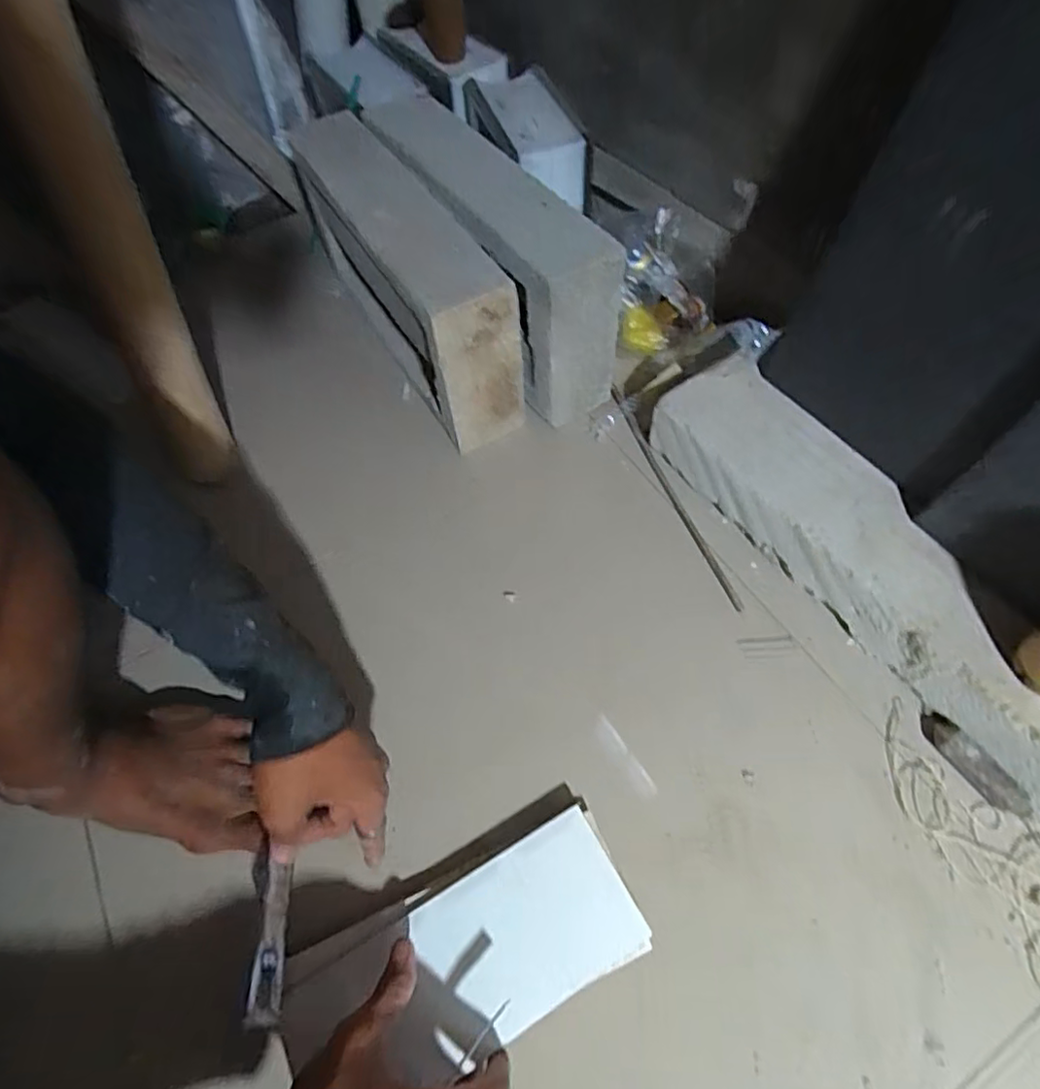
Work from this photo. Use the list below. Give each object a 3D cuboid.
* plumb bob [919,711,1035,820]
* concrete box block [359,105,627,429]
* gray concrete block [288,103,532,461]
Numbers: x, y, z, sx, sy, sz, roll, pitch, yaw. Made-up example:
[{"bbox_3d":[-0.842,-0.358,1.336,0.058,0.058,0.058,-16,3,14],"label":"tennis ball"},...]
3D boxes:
[{"bbox_3d":[0.364,0.175,0.471,0.025,0.027,0.090,-27,62,-11],"label":"plumb bob"},{"bbox_3d":[-0.039,-0.321,0.674,0.091,0.191,0.366,-32,63,-14],"label":"concrete box block"},{"bbox_3d":[-0.125,-0.298,0.672,0.092,0.189,0.358,-30,63,-13],"label":"gray concrete block"}]

